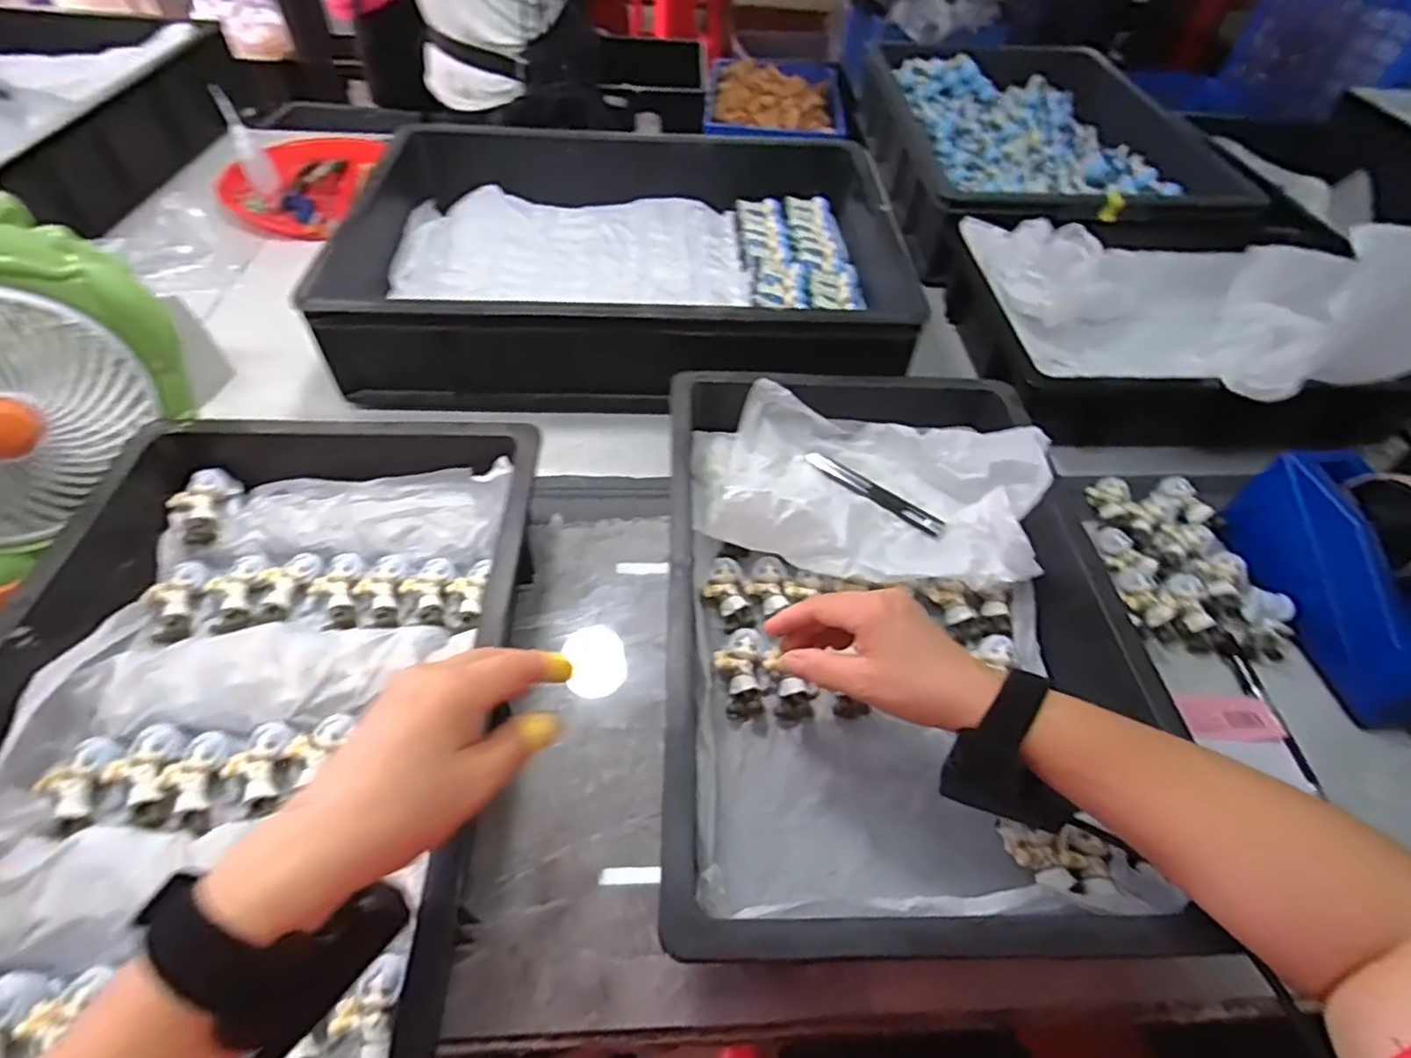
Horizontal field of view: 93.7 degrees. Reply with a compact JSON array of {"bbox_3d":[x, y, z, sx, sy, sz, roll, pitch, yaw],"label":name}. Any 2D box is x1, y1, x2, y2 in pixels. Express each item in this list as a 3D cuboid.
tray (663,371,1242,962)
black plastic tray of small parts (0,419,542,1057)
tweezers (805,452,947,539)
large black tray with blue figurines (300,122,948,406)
[{"bbox_3d":[0.115,0.057,0.482,0.300,0.102,0.435,1,51,-3],"label":"tray"},{"bbox_3d":[-0.284,0.106,0.428,0.306,0.081,0.443,0,51,-3],"label":"black plastic tray of small parts"},{"bbox_3d":[0.148,-0.033,0.590,0.140,0.017,0.016,39,59,25],"label":"tweezers"},{"bbox_3d":[-0.085,-0.317,0.770,0.568,0.124,0.397,-1,51,-4],"label":"large black tray with blue figurines"}]

